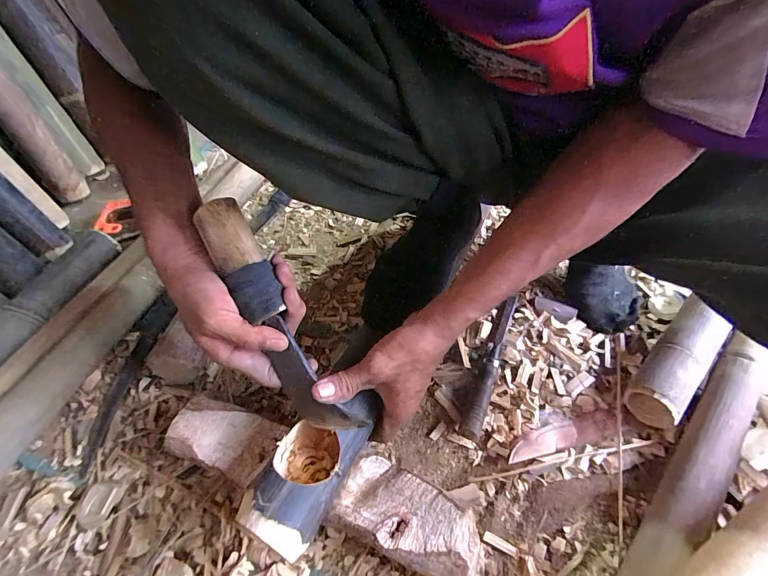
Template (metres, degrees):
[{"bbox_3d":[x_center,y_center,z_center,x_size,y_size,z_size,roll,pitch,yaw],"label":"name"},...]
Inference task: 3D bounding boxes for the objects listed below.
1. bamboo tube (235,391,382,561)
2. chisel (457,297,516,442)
[{"bbox_3d":[-0.066,0.163,0.350,0.070,0.057,0.142,24,55,20],"label":"bamboo tube"},{"bbox_3d":[0.144,0.096,0.499,0.024,0.024,0.234,18,53,16],"label":"chisel"}]

